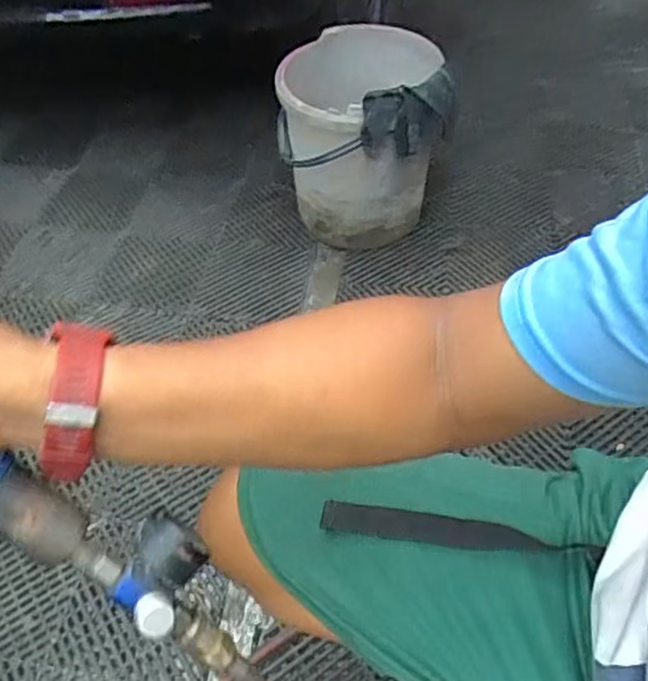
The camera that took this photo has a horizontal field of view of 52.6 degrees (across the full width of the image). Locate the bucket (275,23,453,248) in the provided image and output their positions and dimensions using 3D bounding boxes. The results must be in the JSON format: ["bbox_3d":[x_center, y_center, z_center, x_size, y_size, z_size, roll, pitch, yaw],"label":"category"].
[{"bbox_3d":[0.075,-0.405,1.313,0.305,0.354,0.387,2,50,5],"label":"bucket"}]

